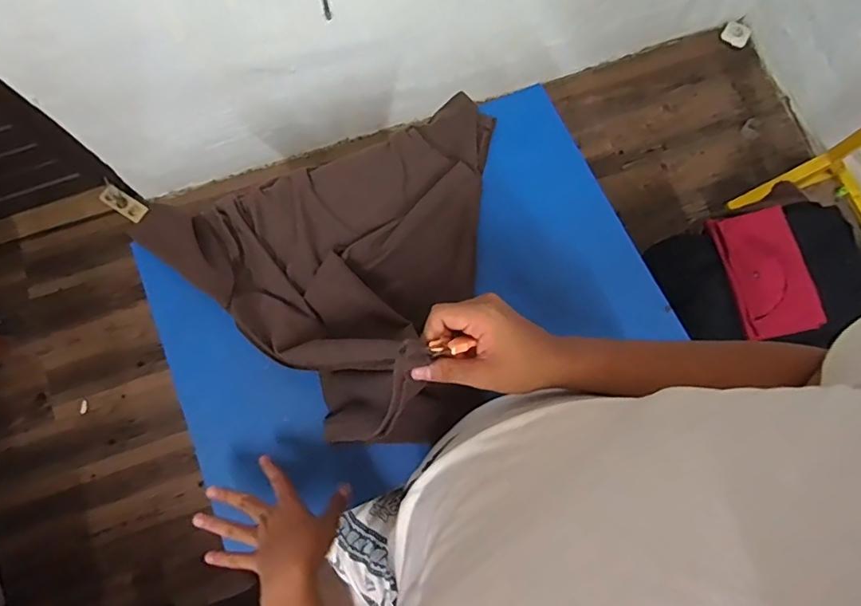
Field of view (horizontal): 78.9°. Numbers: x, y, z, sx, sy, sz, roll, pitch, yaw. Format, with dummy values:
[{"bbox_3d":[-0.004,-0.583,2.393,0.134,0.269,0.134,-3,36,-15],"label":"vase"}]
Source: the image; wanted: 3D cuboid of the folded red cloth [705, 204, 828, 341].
[{"bbox_3d":[0.660,-0.061,1.013,0.146,0.044,0.244,-14,78,-4],"label":"folded red cloth"}]

